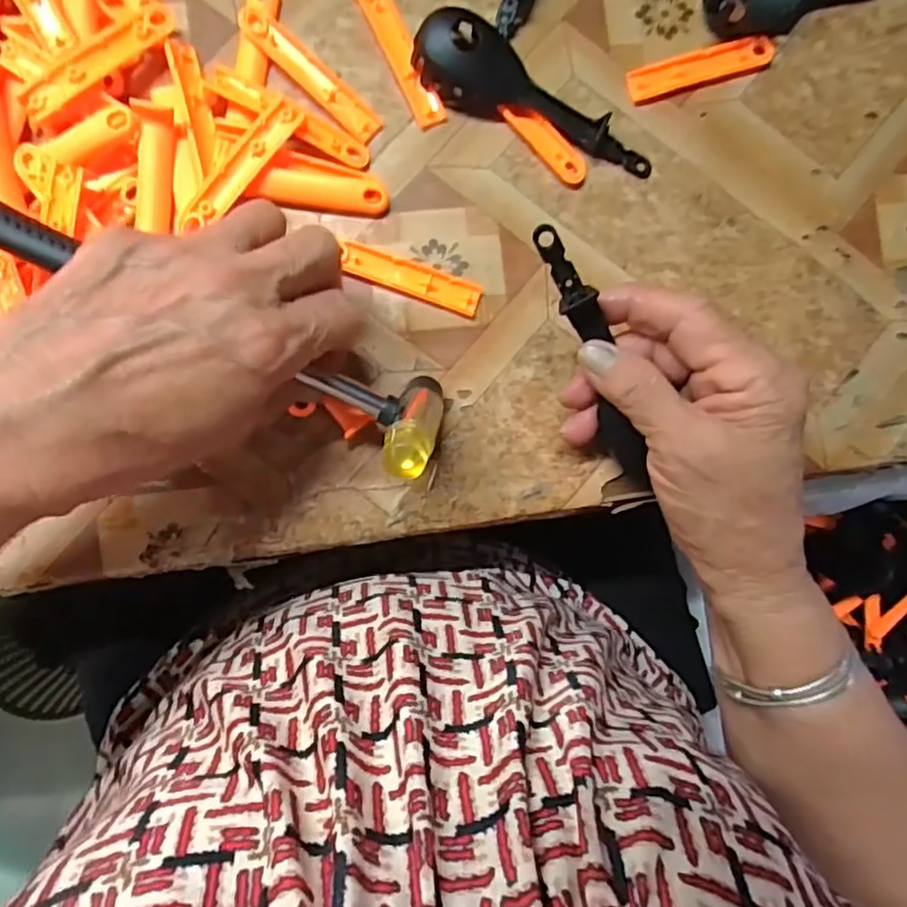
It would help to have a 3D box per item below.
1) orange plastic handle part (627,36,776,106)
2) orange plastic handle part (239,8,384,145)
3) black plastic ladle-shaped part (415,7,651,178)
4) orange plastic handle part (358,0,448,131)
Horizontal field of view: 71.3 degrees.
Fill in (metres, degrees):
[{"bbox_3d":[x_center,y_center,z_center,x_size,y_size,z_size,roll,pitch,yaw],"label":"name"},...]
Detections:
[{"bbox_3d":[0.124,-0.192,0.316,0.077,0.008,0.017,-19,90,-10],"label":"orange plastic handle part"},{"bbox_3d":[-0.065,-0.176,0.294,0.076,0.005,0.016,42,81,-5],"label":"orange plastic handle part"},{"bbox_3d":[0.042,-0.173,0.302,0.122,0.015,0.041,20,84,-8],"label":"black plastic ladle-shaped part"},{"bbox_3d":[-0.026,-0.192,0.300,0.015,0.004,0.078,-28,92,-10],"label":"orange plastic handle part"}]

